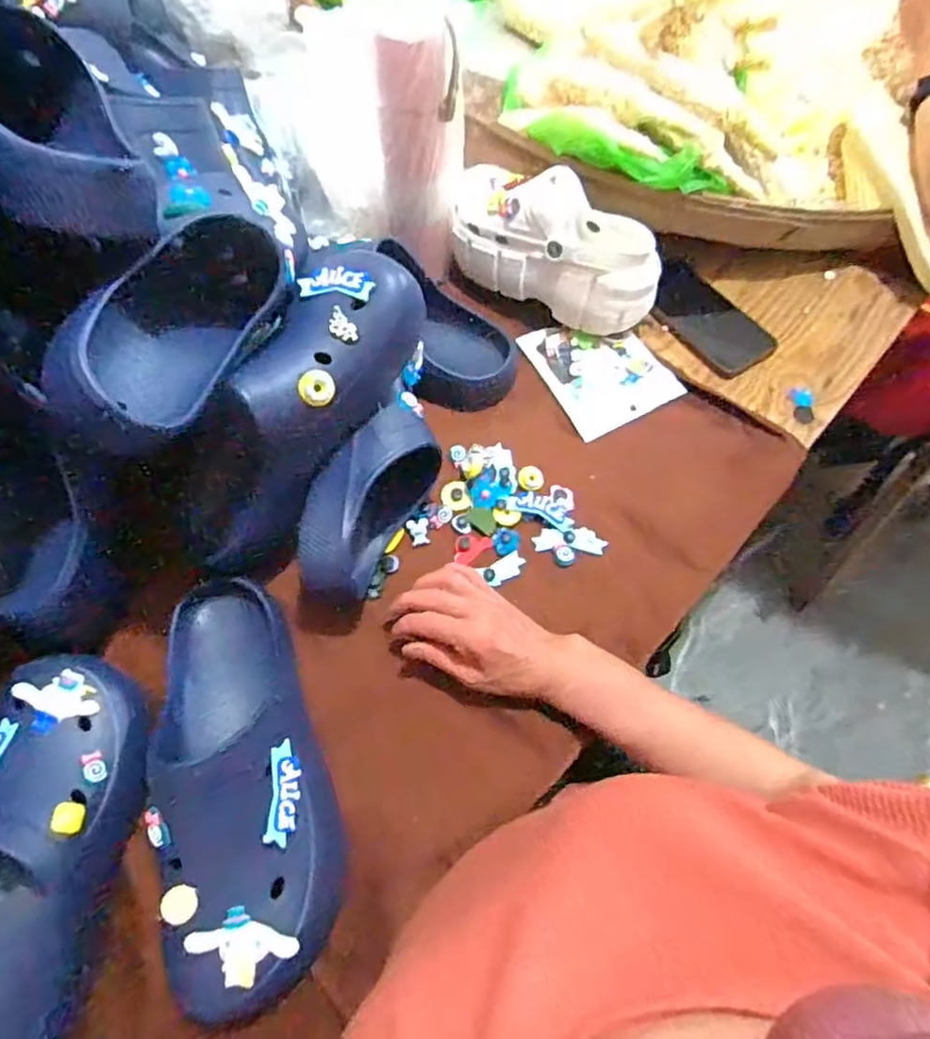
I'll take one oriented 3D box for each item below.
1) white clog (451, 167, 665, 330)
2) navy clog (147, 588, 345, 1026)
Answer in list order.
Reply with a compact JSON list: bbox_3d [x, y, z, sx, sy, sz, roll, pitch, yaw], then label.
[{"bbox_3d":[0.086,-0.280,0.649,0.238,0.098,0.090,34,68,13],"label":"white clog"},{"bbox_3d":[-0.160,0.175,0.454,0.112,0.082,0.272,-18,67,-11],"label":"navy clog"}]

